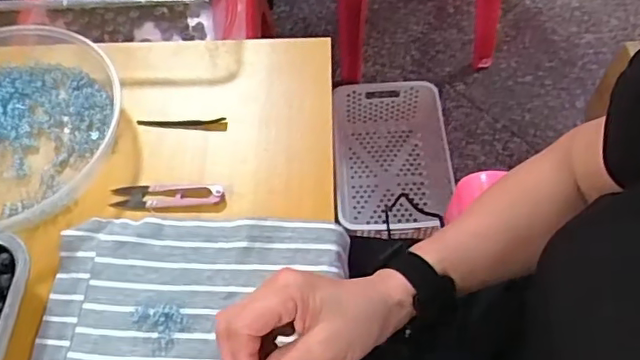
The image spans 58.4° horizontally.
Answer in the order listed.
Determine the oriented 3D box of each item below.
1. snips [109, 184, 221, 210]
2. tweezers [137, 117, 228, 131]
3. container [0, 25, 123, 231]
[{"bbox_3d":[-0.138,0.013,0.517,0.100,0.006,0.028,-4,60,-1],"label":"snips"},{"bbox_3d":[-0.135,-0.054,0.562,0.086,0.004,0.017,-3,60,-1],"label":"tweezers"},{"bbox_3d":[-0.318,-0.055,0.540,0.222,0.039,0.228,0,60,1],"label":"container"}]

